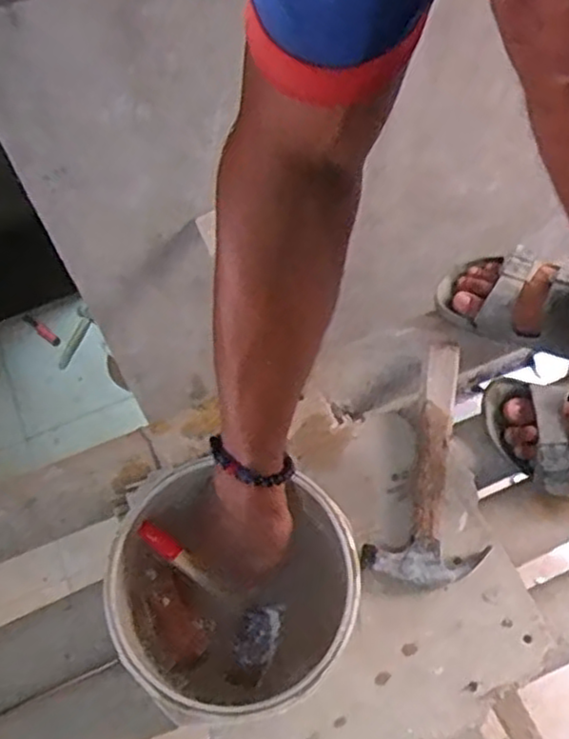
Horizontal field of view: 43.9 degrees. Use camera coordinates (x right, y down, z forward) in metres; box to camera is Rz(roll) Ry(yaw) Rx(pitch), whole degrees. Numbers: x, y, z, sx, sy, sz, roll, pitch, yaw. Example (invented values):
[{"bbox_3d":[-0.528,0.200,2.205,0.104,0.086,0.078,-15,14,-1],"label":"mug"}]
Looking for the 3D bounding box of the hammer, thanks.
[{"bbox_3d":[0.154,0.088,0.703,0.103,0.028,0.243,11,63,10],"label":"hammer"}]

